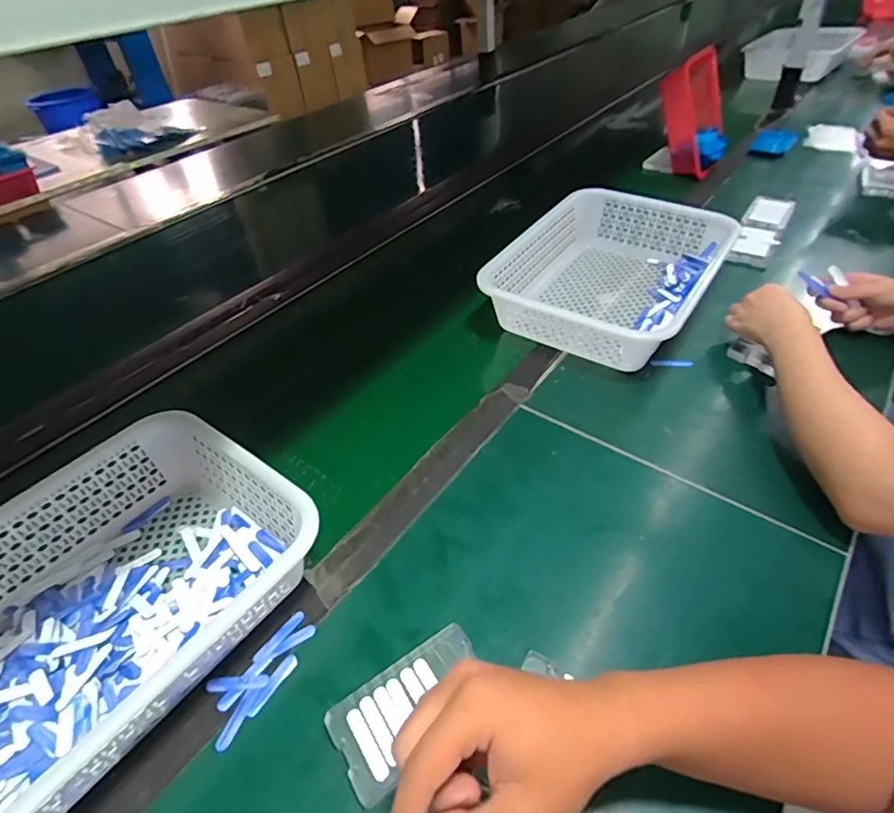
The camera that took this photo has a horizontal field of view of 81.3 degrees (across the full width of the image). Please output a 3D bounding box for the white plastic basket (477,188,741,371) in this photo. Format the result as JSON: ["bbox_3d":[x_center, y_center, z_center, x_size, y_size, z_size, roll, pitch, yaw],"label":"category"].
[{"bbox_3d":[0.238,-0.193,0.761,0.253,0.088,0.359,22,48,26],"label":"white plastic basket"}]

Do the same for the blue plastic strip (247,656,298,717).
[{"bbox_3d":[-0.140,0.221,0.417,0.013,0.004,0.050,22,48,26],"label":"blue plastic strip"}]

